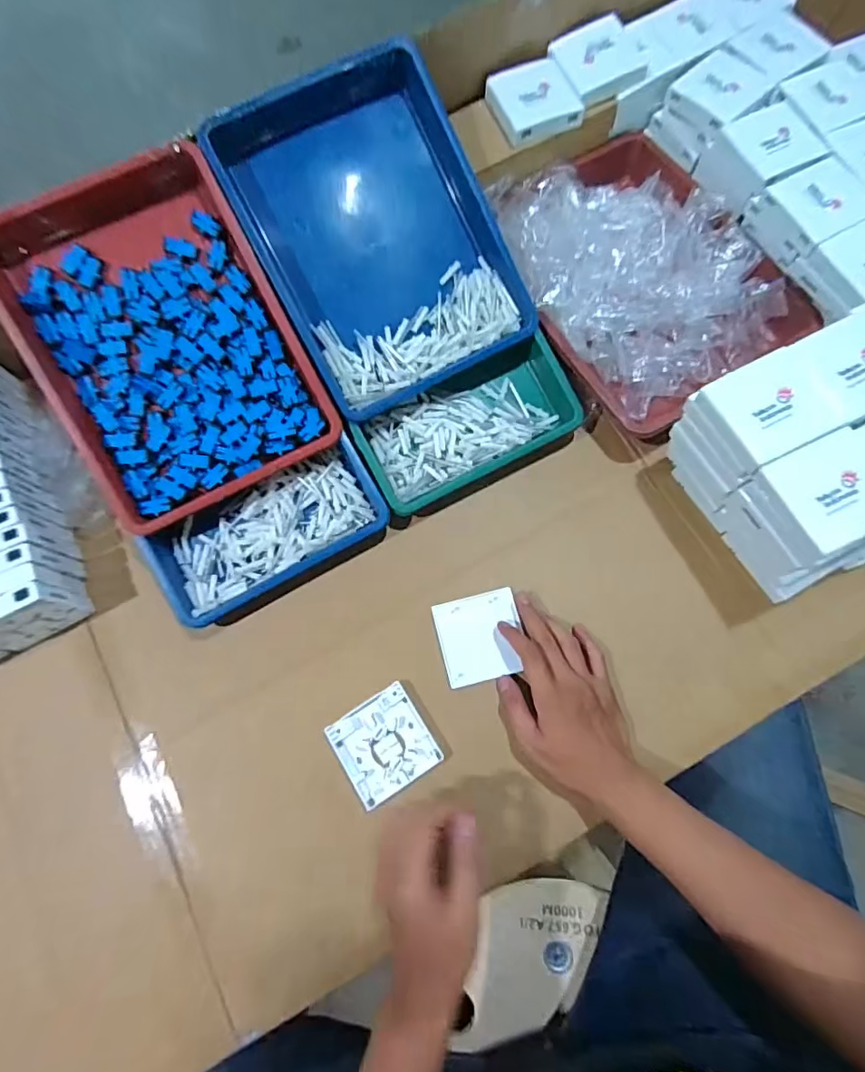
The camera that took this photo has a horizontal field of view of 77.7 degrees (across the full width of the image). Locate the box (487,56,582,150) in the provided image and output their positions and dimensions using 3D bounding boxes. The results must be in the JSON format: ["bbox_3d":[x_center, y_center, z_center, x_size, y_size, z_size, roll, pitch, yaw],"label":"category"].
[{"bbox_3d":[0.110,-0.487,0.602,0.085,0.021,0.089,-22,77,1],"label":"box"}]

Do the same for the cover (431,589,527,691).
[{"bbox_3d":[0.049,0.104,0.553,0.081,0.004,0.086,-13,73,-2],"label":"cover"}]

